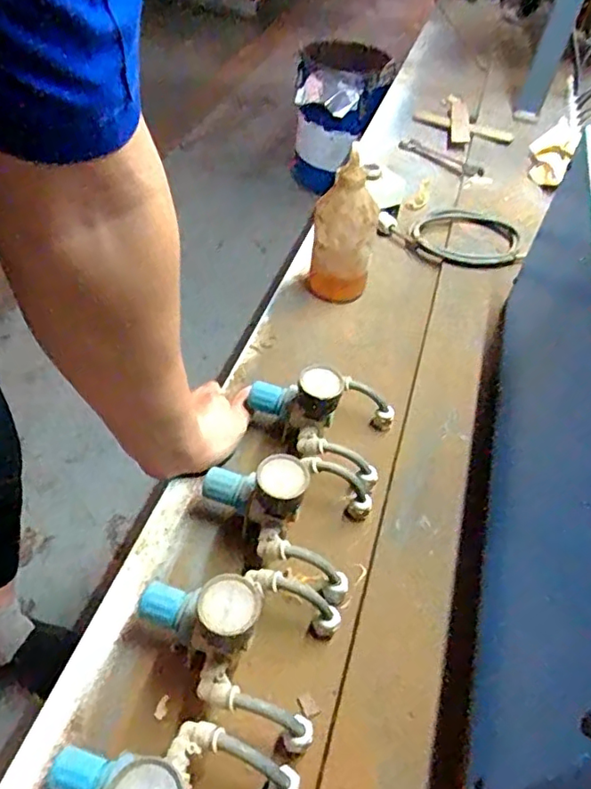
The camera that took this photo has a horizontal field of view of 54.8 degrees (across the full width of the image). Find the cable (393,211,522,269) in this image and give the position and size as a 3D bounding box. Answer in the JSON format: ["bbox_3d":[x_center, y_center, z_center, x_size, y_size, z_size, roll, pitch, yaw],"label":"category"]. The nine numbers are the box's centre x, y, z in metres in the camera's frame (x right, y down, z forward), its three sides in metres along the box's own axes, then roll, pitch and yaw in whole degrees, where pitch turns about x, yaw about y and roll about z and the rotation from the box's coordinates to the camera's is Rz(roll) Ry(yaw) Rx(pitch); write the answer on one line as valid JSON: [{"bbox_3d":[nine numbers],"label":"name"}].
[{"bbox_3d":[0.243,-0.227,0.811,0.170,0.027,0.143,28,51,18],"label":"cable"}]

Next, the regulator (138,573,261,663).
[{"bbox_3d":[-0.070,0.158,0.399,0.087,0.083,0.042,10,48,3],"label":"regulator"}]

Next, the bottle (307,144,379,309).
[{"bbox_3d":[0.053,-0.182,0.671,0.067,0.168,0.057,33,53,22],"label":"bottle"}]

